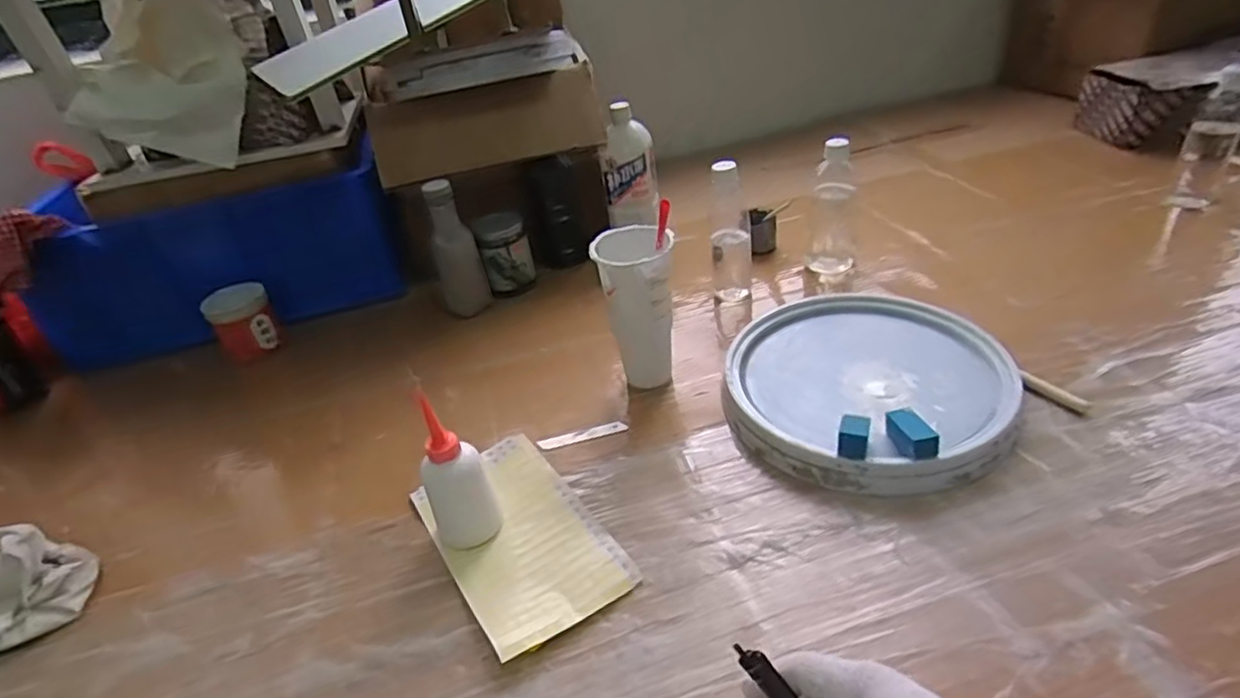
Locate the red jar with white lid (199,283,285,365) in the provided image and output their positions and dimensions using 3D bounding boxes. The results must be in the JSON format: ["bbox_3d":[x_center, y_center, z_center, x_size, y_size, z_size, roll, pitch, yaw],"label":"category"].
[{"bbox_3d":[-0.550,-0.040,0.959,0.081,0.114,0.071,-27,39,-25],"label":"red jar with white lid"}]

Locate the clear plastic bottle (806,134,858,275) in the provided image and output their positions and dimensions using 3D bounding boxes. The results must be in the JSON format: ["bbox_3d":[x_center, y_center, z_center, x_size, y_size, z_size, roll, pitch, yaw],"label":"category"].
[{"bbox_3d":[0.306,-0.201,0.939,0.066,0.197,0.057,2,36,16],"label":"clear plastic bottle"}]

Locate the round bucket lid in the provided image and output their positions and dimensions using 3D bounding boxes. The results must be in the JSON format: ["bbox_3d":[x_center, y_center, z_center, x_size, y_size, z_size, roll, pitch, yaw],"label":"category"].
[{"bbox_3d":[0.270,0.035,0.722,0.292,0.053,0.301,-6,35,4],"label":"round bucket lid"}]

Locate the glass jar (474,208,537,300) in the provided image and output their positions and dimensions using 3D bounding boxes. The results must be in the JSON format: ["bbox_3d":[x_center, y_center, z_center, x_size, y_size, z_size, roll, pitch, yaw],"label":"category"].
[{"bbox_3d":[-0.178,-0.148,1.024,0.076,0.124,0.076,-5,34,3],"label":"glass jar"}]

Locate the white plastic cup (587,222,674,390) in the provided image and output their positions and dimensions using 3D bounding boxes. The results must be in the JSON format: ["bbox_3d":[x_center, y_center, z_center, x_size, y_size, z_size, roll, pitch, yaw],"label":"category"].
[{"bbox_3d":[0.021,-0.043,0.751,0.082,0.197,0.081,-6,35,4],"label":"white plastic cup"}]

